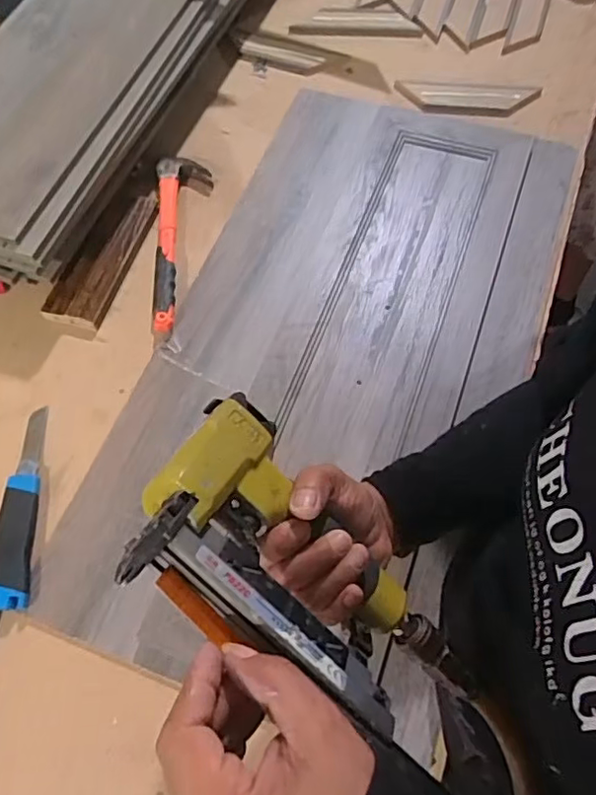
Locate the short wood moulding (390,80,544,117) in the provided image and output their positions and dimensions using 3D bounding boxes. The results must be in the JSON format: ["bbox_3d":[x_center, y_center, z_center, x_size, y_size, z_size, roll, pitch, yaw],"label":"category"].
[{"bbox_3d":[0.228,-0.403,0.788,0.186,0.007,0.058,6,65,4],"label":"short wood moulding"}]

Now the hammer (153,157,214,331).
[{"bbox_3d":[-0.134,-0.187,0.686,0.064,0.022,0.251,-5,64,-1],"label":"hammer"}]

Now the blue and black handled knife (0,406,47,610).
[{"bbox_3d":[-0.266,0.099,0.552,0.037,0.025,0.194,-7,65,-2],"label":"blue and black handled knife"}]

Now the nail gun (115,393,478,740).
[{"bbox_3d":[0.003,0.120,0.350,0.229,0.065,0.138,44,31,-12],"label":"nail gun"}]

